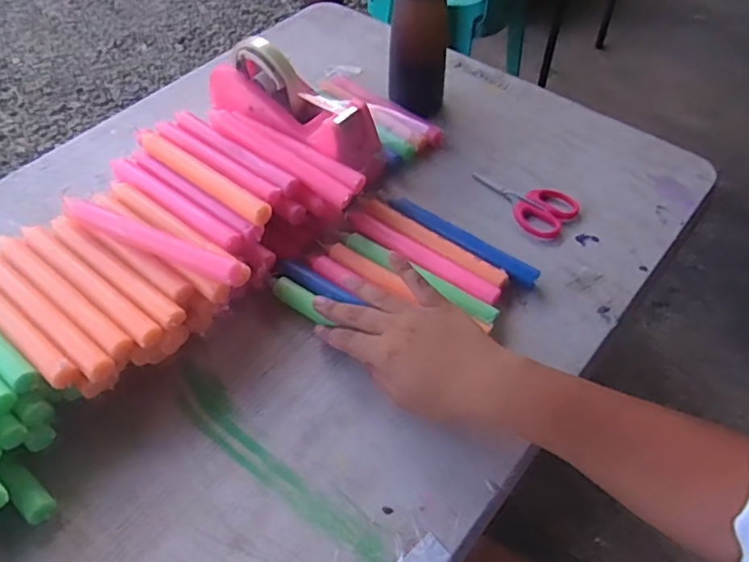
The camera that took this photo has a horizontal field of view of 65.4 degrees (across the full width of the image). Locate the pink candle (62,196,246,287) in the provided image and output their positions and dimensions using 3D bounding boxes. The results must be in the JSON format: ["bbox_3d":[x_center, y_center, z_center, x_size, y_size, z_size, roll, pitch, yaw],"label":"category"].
[{"bbox_3d":[-0.178,-0.035,0.456,0.177,0.022,0.019,24,57,17],"label":"pink candle"}]

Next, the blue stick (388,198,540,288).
[{"bbox_3d":[0.080,-0.041,0.546,0.162,0.016,0.017,35,60,24],"label":"blue stick"}]

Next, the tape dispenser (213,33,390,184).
[{"bbox_3d":[-0.079,-0.163,0.572,0.182,0.110,0.056,26,57,19],"label":"tape dispenser"}]

